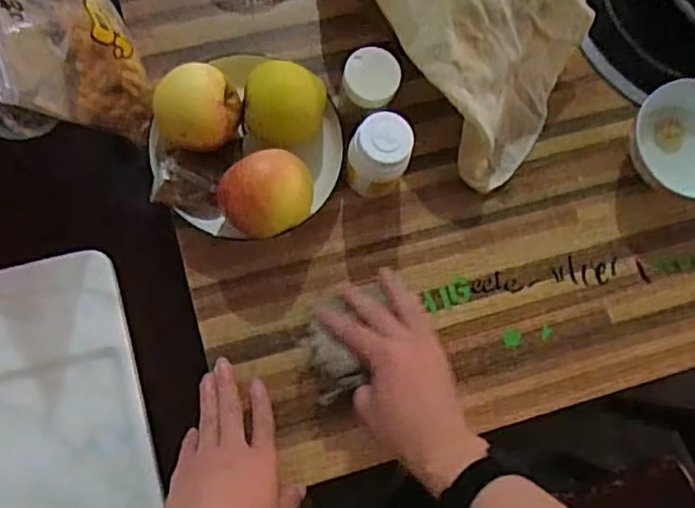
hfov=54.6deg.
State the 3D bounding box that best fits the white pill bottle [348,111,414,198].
[{"bbox_3d":[0.027,-0.084,0.598,0.054,0.095,0.054,-3,81,-4],"label":"white pill bottle"}]

